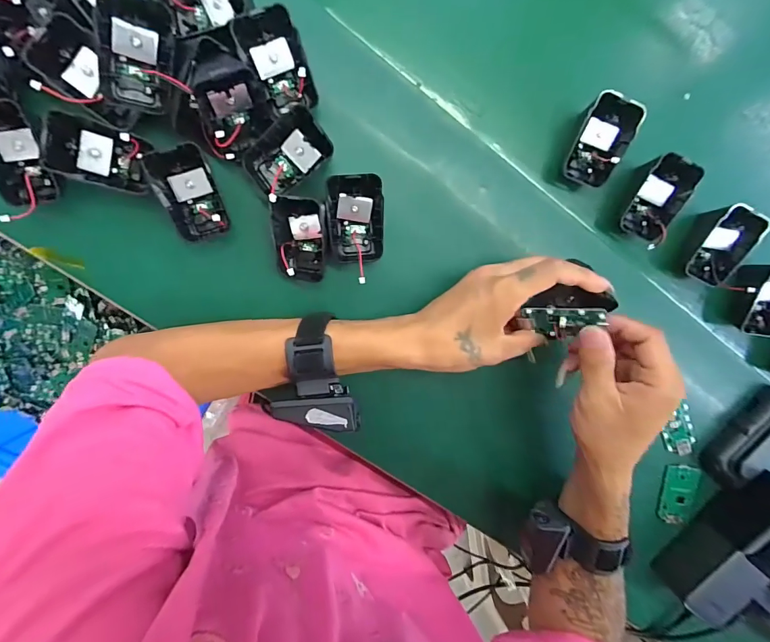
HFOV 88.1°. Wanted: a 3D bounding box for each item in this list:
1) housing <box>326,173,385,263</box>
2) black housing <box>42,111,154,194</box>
[{"bbox_3d":[-0.025,-0.081,0.325,0.048,0.040,0.064,-4,95,-6],"label":"housing"},{"bbox_3d":[-0.214,-0.125,0.298,0.064,0.020,0.042,7,100,-39],"label":"black housing"}]

